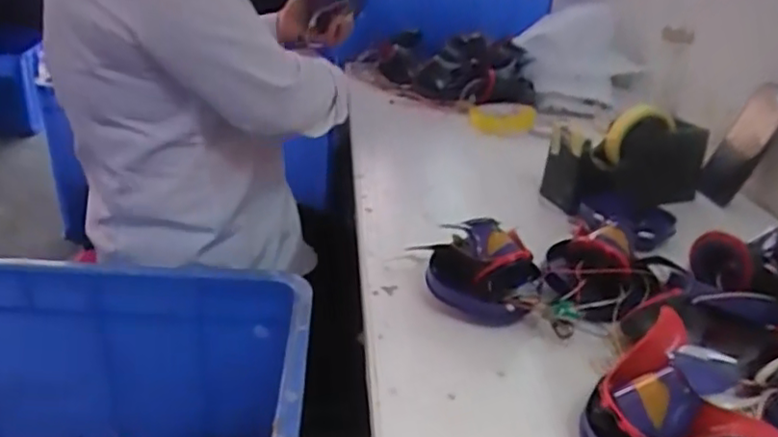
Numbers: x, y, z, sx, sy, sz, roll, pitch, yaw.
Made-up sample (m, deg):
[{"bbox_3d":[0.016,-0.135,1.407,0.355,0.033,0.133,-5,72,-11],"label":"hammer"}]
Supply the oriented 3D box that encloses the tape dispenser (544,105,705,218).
[{"bbox_3d":[0.305,-0.078,0.843,0.213,0.108,0.087,-8,28,-21],"label":"tape dispenser"}]

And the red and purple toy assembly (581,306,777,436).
[{"bbox_3d":[0.199,0.134,0.454,0.110,0.073,0.109,-13,30,-28],"label":"red and purple toy assembly"}]

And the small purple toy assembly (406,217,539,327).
[{"bbox_3d":[0.086,0.047,0.620,0.112,0.074,0.075,13,28,20],"label":"small purple toy assembly"}]

